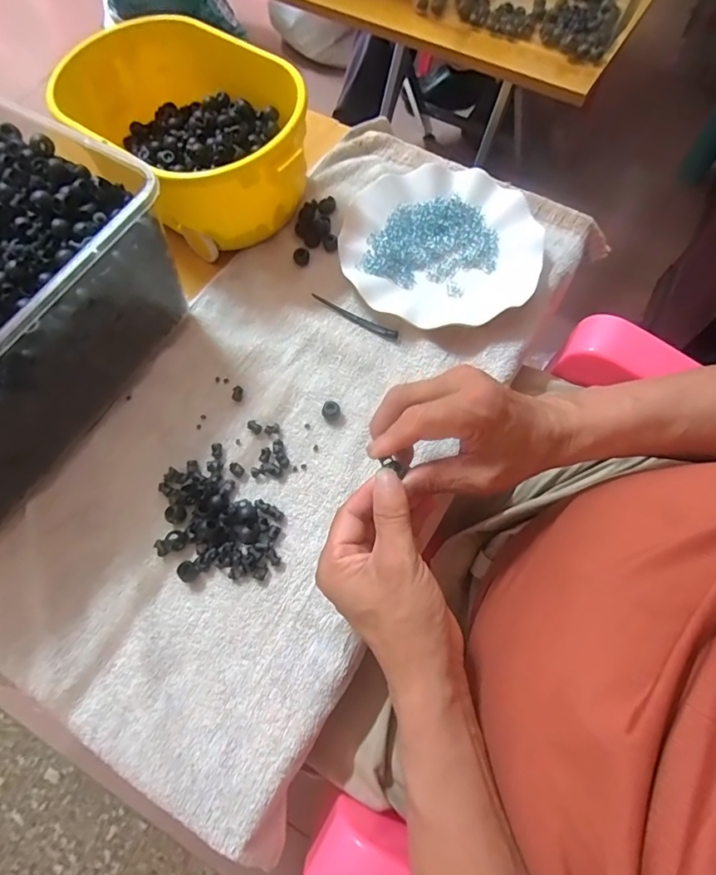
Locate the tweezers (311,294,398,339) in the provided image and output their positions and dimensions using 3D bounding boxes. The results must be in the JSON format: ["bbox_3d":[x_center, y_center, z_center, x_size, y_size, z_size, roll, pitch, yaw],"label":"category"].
[{"bbox_3d":[-0.002,-0.111,0.437,0.089,0.013,0.008,29,72,13],"label":"tweezers"}]

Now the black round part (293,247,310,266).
[{"bbox_3d":[-0.055,-0.176,0.466,0.016,0.008,0.018,-7,68,0],"label":"black round part"}]

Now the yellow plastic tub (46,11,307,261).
[{"bbox_3d":[-0.152,-0.289,0.461,0.245,0.094,0.160,42,76,16],"label":"yellow plastic tub"}]

